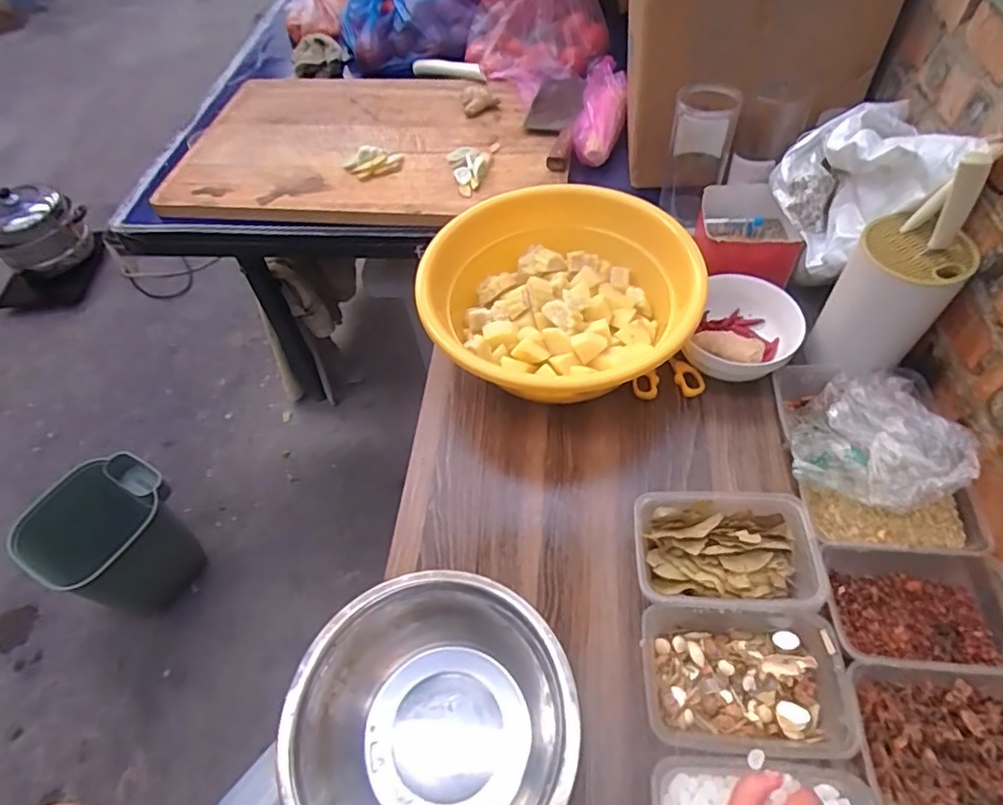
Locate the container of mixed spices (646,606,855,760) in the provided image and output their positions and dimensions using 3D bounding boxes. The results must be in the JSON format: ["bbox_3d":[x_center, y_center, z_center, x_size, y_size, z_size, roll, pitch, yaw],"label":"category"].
[{"bbox_3d":[0.216,0.253,0.526,0.172,0.049,0.119,0,54,4],"label":"container of mixed spices"}]

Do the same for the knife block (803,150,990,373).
[{"bbox_3d":[0.433,-0.141,0.624,0.106,0.235,0.091,24,59,20],"label":"knife block"}]

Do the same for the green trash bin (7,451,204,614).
[{"bbox_3d":[-0.822,0.304,1.261,0.237,0.286,0.272,31,62,24],"label":"green trash bin"}]

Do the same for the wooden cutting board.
[{"bbox_3d":[-0.240,-0.480,1.048,0.659,0.033,0.428,3,54,6],"label":"wooden cutting board"}]

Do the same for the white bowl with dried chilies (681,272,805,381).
[{"bbox_3d":[0.312,-0.092,0.734,0.133,0.058,0.143,-2,54,3],"label":"white bowl with dried chilies"}]

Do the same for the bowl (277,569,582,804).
[{"bbox_3d":[-0.055,0.276,0.494,0.228,0.100,0.225,-2,54,3],"label":"bowl"}]

